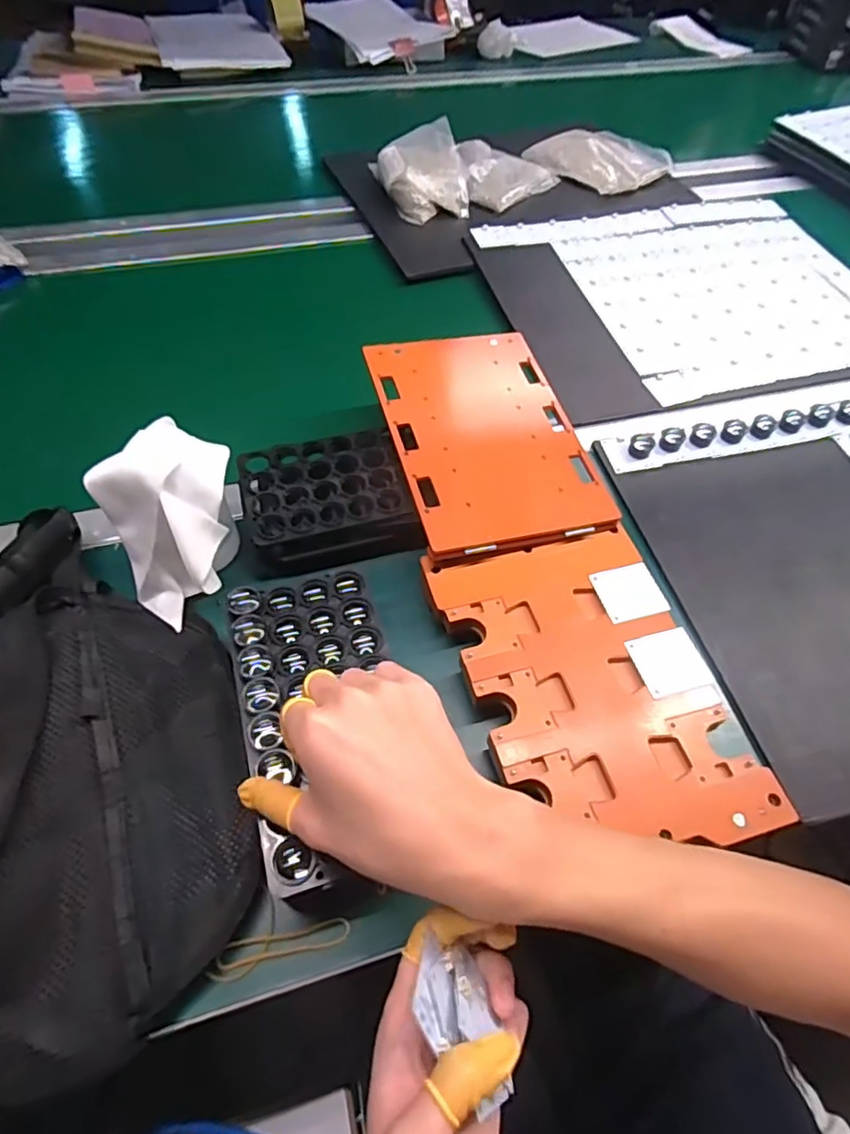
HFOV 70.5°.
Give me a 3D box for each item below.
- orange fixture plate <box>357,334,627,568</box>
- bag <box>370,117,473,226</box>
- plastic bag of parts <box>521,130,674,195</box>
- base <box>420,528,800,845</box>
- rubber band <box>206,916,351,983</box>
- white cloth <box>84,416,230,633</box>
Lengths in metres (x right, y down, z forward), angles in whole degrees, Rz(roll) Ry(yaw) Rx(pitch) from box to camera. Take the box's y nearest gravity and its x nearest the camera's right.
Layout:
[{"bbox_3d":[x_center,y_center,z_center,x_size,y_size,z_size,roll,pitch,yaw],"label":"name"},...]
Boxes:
[{"bbox_3d":[0.051,-0.119,0.523,0.161,0.010,0.234,-10,60,-14],"label":"orange fixture plate"},{"bbox_3d":[-0.004,-0.555,0.842,0.116,0.053,0.167,-11,57,-11],"label":"bag"},{"bbox_3d":[0.263,-0.627,0.921,0.168,0.027,0.175,-35,64,-23],"label":"plastic bag of parts"},{"bbox_3d":[0.115,0.083,0.427,0.166,0.031,0.229,-11,57,-10],"label":"base"},{"bbox_3d":[-0.084,0.220,0.348,0.080,0.010,0.018,-11,57,-10],"label":"rubber band"},{"bbox_3d":[-0.181,-0.034,0.445,0.098,0.106,0.098,-28,61,-21],"label":"white cloth"}]

